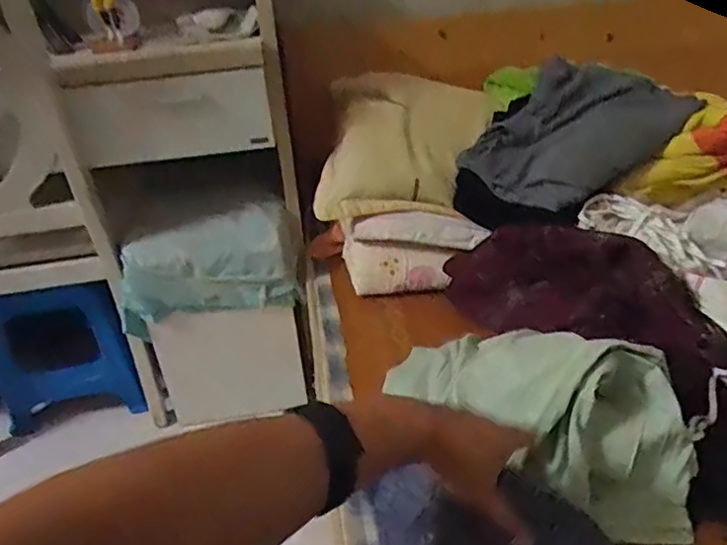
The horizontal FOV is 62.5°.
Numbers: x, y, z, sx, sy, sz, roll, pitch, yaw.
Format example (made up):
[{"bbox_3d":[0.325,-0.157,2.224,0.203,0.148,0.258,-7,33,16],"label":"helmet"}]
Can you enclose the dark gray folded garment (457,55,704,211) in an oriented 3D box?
[{"bbox_3d":[0.346,-0.244,1.016,0.355,0.098,0.267,-37,36,-9],"label":"dark gray folded garment"}]

